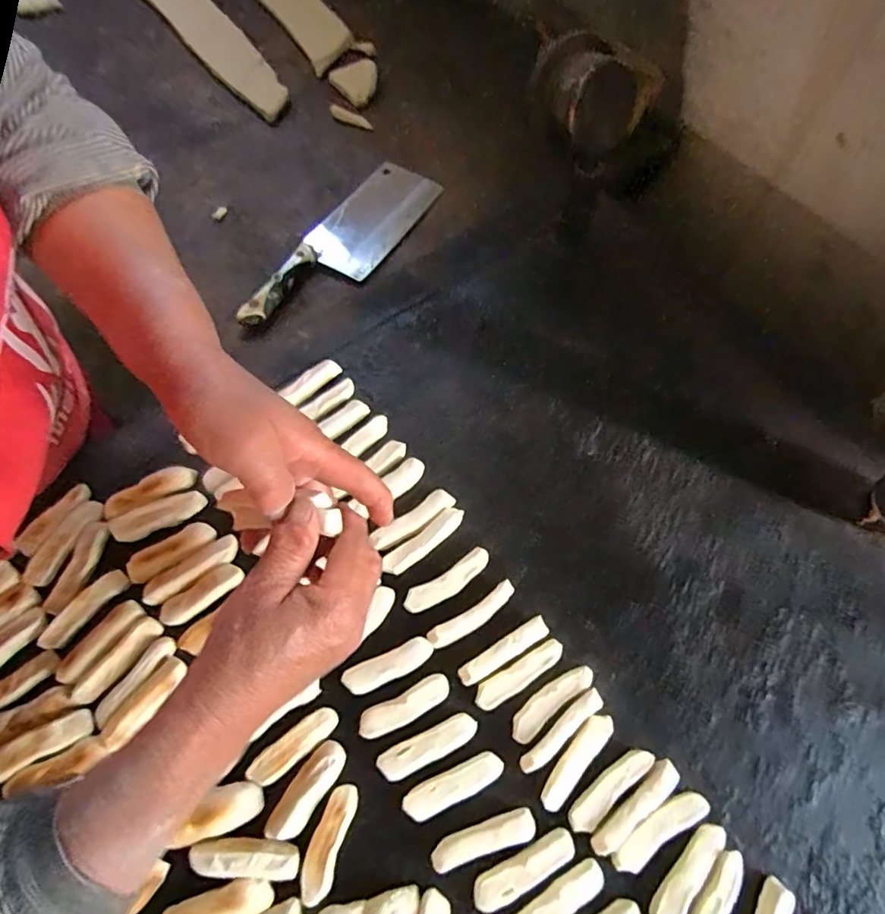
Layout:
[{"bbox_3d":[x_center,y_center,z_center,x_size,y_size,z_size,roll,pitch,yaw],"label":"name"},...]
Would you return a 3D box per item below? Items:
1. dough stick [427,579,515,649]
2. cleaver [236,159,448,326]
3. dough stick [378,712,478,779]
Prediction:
[{"bbox_3d":[0.023,0.117,0.399,0.072,0.013,0.016,-30,68,-15],"label":"dough stick"},{"bbox_3d":[-0.115,-0.250,0.633,0.091,0.017,0.297,29,66,12],"label":"cleaver"},{"bbox_3d":[-0.010,0.194,0.361,0.069,0.008,0.019,-23,66,-12],"label":"dough stick"}]

